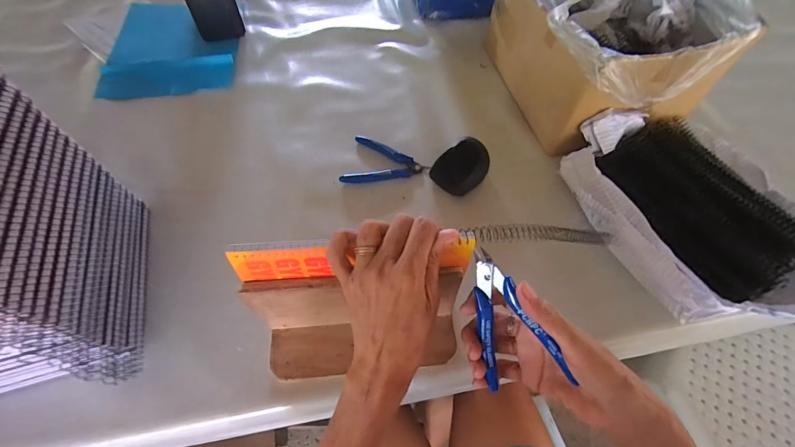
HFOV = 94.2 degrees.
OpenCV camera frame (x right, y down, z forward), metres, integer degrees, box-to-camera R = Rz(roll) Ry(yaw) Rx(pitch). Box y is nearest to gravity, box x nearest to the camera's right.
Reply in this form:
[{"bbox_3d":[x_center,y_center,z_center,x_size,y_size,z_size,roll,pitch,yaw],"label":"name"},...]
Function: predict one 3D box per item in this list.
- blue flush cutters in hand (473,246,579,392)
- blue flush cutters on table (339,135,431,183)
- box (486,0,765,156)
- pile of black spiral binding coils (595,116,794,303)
[{"bbox_3d":[0.083,0.077,0.299,0.064,0.006,0.115,-27,87,30],"label":"blue flush cutters in hand"},{"bbox_3d":[-0.017,-0.082,0.531,0.113,0.013,0.081,15,60,9],"label":"blue flush cutters on table"},{"bbox_3d":[0.299,-0.270,0.539,0.255,0.182,0.272,-14,60,-9],"label":"box"},{"bbox_3d":[0.384,-0.029,0.470,0.188,0.052,0.230,-26,63,-15],"label":"pile of black spiral binding coils"}]

